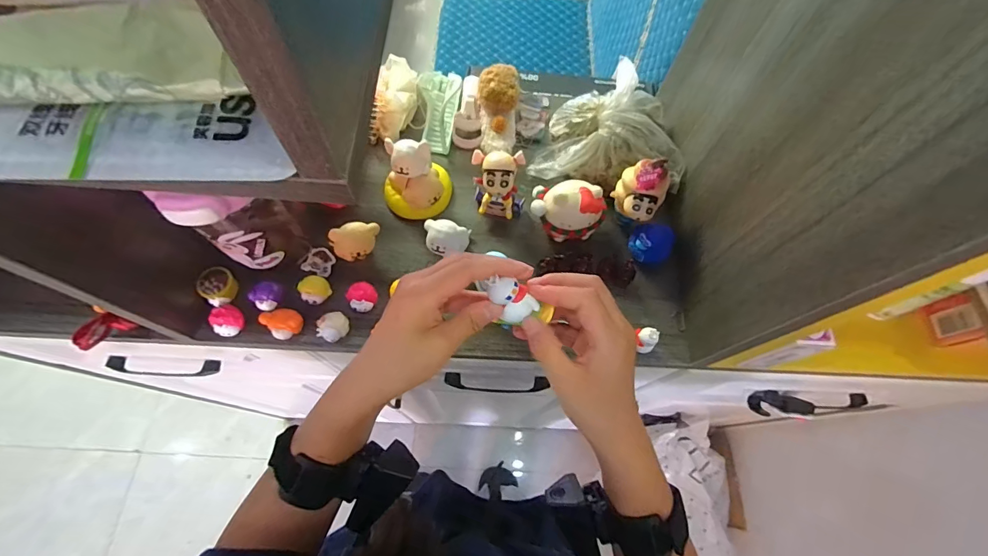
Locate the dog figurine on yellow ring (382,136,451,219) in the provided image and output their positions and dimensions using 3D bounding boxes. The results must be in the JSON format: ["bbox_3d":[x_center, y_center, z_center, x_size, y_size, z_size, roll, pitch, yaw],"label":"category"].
[{"bbox_3d":[-0.083,-0.106,0.460,0.071,0.068,0.061,-9,68,-7],"label":"dog figurine on yellow ring"}]

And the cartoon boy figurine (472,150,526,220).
[{"bbox_3d":[0.005,-0.099,0.459,0.055,0.061,0.043,2,67,-2],"label":"cartoon boy figurine"}]

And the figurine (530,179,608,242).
[{"bbox_3d":[0.078,-0.071,0.454,0.075,0.054,0.049,20,67,5],"label":"figurine"}]

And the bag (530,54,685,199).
[{"bbox_3d":[0.139,-0.174,0.489,0.155,0.072,0.130,13,67,2],"label":"bag"}]

